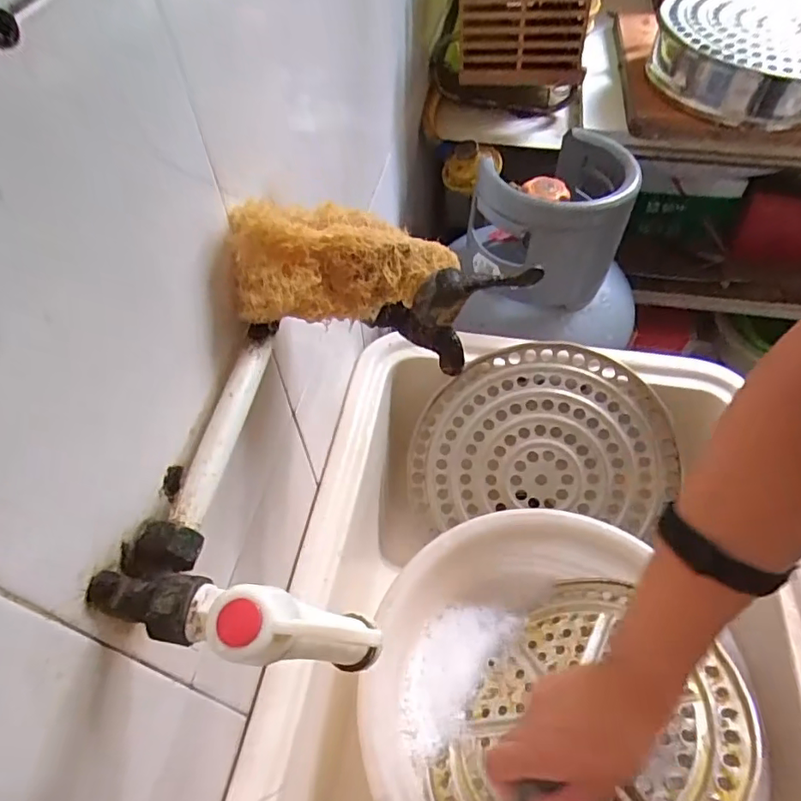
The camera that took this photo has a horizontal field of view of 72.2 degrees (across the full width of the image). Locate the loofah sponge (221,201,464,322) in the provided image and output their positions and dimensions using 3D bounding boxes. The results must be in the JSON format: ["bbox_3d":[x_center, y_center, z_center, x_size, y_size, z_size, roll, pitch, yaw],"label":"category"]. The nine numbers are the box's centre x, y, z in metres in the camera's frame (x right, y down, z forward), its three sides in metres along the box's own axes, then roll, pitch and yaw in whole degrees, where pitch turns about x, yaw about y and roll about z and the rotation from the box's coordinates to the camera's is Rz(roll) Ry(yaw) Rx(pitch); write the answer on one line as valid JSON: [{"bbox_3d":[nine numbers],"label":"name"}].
[{"bbox_3d":[-0.031,-0.087,0.334,0.155,0.059,0.056,-11,50,-36],"label":"loofah sponge"}]

